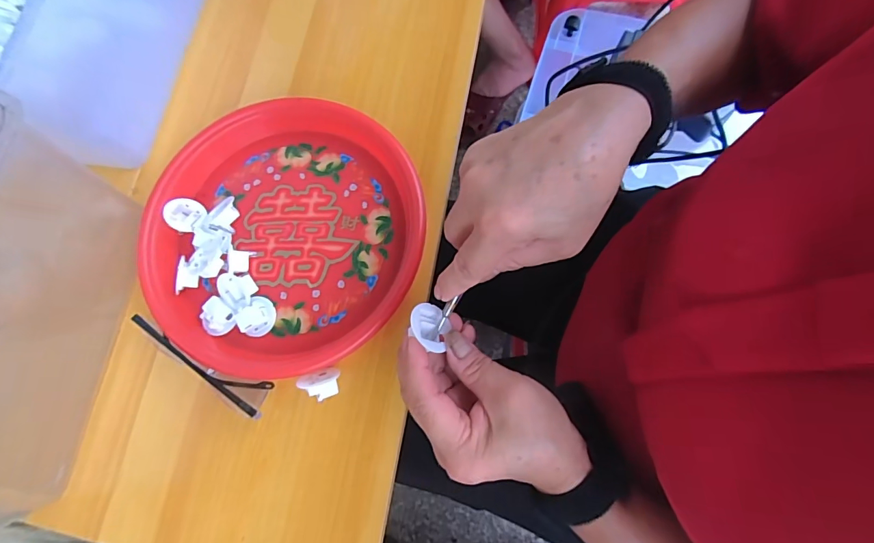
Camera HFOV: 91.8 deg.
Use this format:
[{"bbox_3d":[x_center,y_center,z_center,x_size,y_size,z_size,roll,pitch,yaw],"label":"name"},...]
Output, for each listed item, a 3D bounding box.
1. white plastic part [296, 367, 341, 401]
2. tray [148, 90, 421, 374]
[{"bbox_3d":[-0.091,0.088,0.329,0.031,0.026,0.023,-2,75,5],"label":"white plastic part"},{"bbox_3d":[-0.127,-0.039,0.363,0.220,0.025,0.243,33,81,13],"label":"tray"}]

